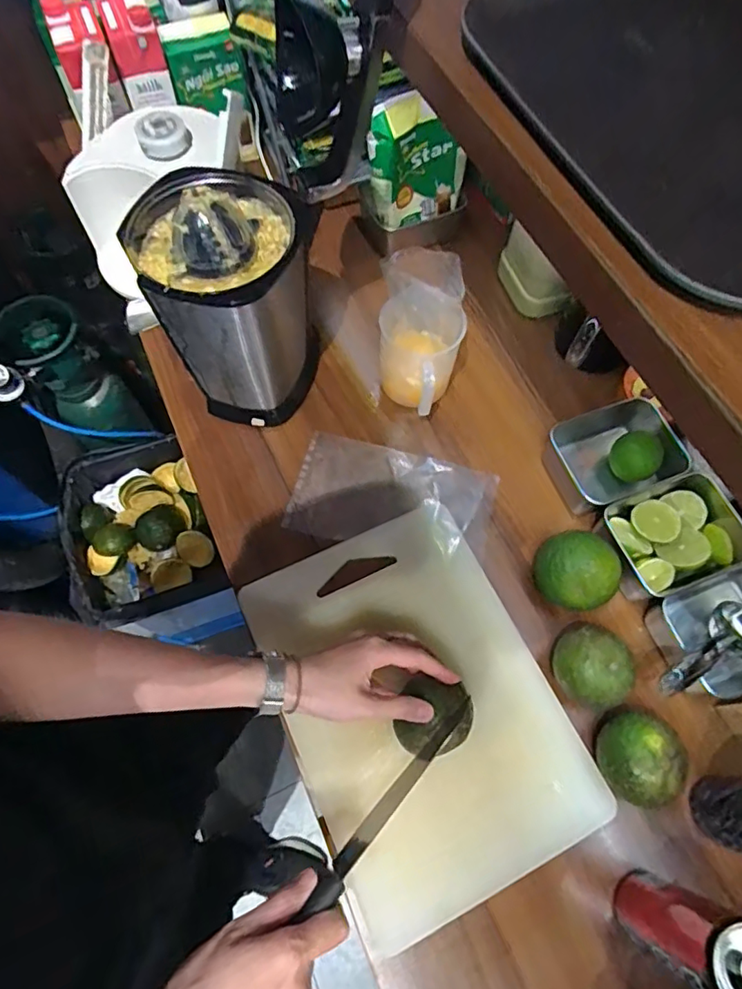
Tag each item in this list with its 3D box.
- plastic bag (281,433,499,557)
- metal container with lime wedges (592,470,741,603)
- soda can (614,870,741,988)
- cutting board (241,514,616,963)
[{"bbox_3d":[0.023,0.004,0.628,0.218,0.018,0.130,14,67,5],"label":"plastic bag"},{"bbox_3d":[0.323,0.049,0.588,0.153,0.048,0.111,-19,68,-9],"label":"metal container with lime wedges"},{"bbox_3d":[0.244,0.335,0.411,0.050,0.147,0.055,0,67,-1],"label":"soda can"},{"bbox_3d":[0.044,0.198,0.537,0.250,0.015,0.346,-22,69,-10],"label":"cutting board"}]

